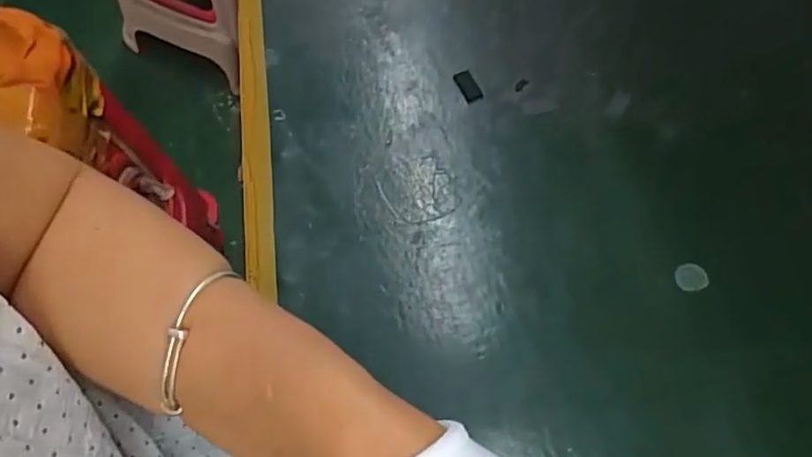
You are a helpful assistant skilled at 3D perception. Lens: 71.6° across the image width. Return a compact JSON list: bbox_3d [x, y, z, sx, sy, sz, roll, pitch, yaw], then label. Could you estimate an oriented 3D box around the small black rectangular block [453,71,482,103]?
[{"bbox_3d":[0.039,-0.089,0.350,0.011,0.004,0.023,-22,64,-9],"label":"small black rectangular block"}]

